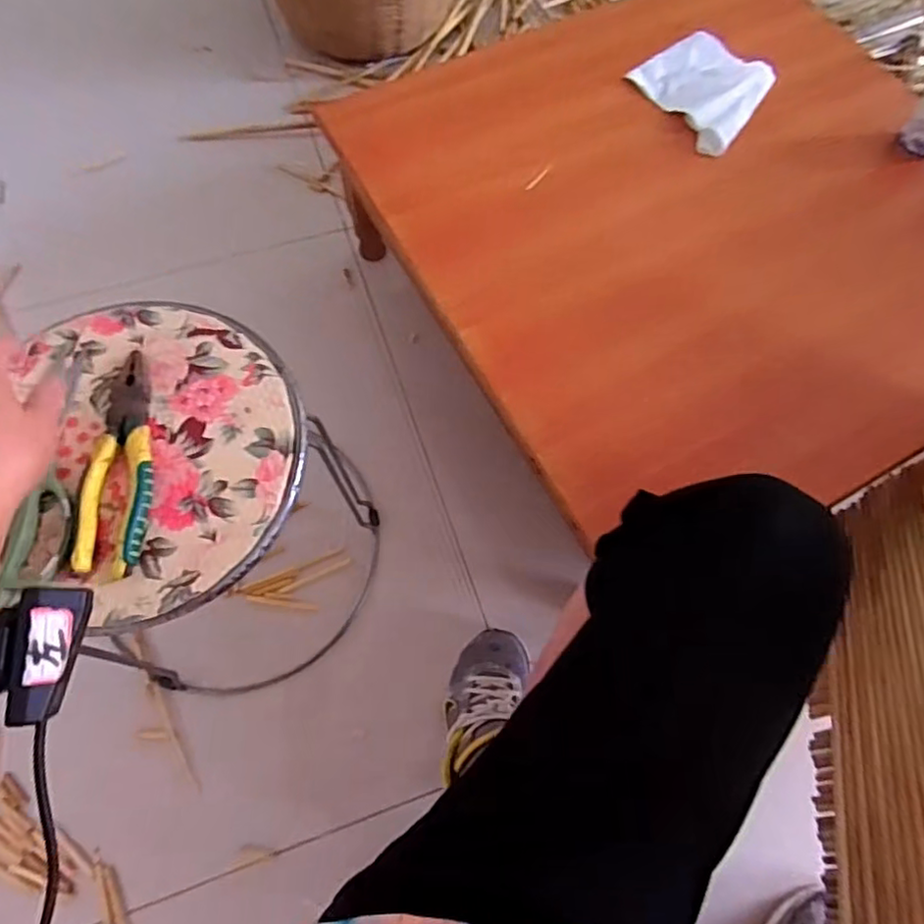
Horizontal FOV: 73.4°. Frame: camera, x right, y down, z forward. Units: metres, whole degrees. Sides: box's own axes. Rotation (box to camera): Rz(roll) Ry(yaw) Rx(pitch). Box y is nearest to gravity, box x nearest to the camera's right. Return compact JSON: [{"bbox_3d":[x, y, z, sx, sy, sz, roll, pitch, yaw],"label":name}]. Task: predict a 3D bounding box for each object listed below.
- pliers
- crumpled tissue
[{"bbox_3d":[-0.271,-0.003,0.494,0.048,0.019,0.186,-2,69,-3],"label":"pliers"},{"bbox_3d":[0.302,-0.468,0.766,0.149,0.019,0.163,-38,74,-15],"label":"crumpled tissue"}]

